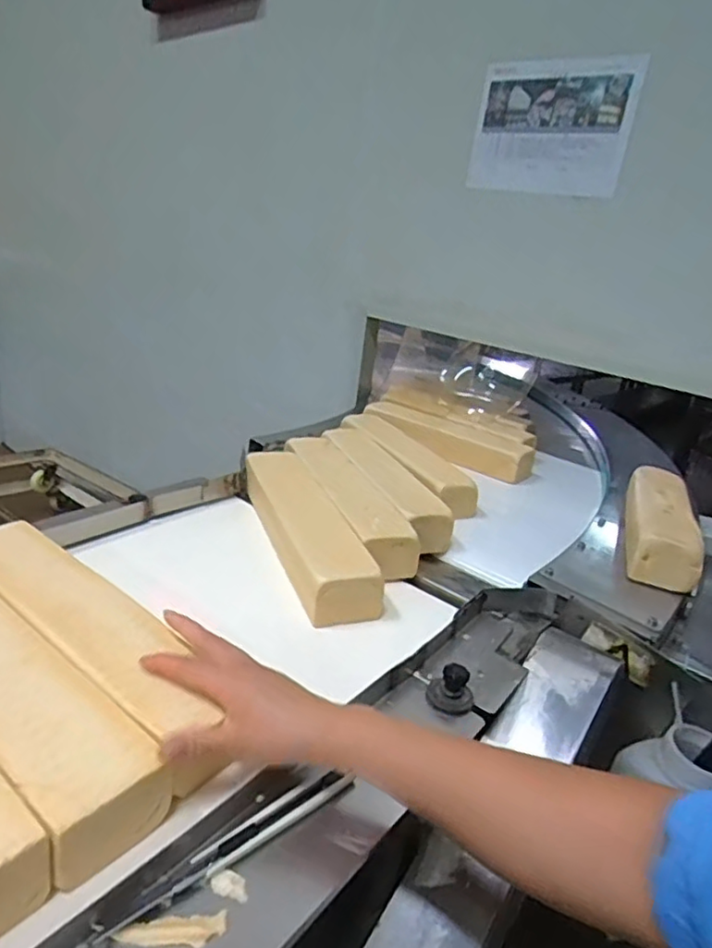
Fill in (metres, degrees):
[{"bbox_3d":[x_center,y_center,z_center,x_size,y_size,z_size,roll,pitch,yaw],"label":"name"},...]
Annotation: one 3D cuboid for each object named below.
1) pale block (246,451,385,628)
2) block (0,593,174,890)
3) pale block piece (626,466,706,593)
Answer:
[{"bbox_3d":[-0.069,0.066,0.777,0.081,0.070,0.343,-2,22,-24],"label":"pale block"},{"bbox_3d":[-0.275,0.158,0.468,0.361,0.055,0.080,21,24,33],"label":"block"},{"bbox_3d":[0.422,0.065,0.868,0.085,0.073,0.334,14,21,18],"label":"pale block piece"}]

